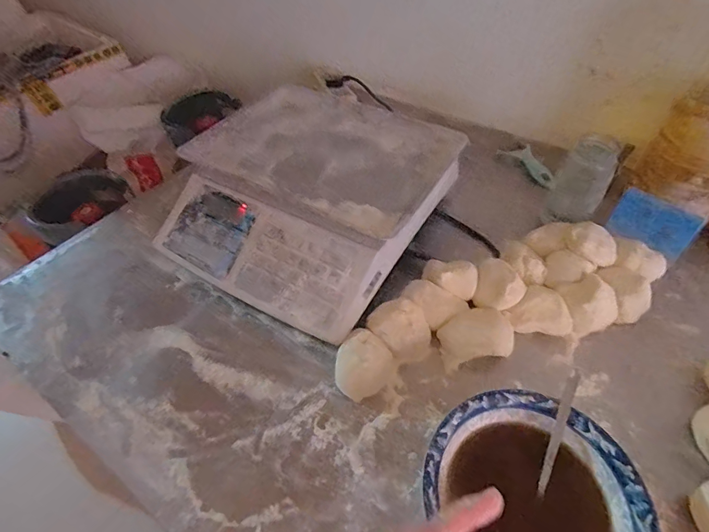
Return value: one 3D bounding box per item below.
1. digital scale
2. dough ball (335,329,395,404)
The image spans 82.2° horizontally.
[{"bbox_3d":[-0.063,-0.105,0.584,0.334,0.118,0.348,24,54,23],"label":"digital scale"},{"bbox_3d":[0.008,0.106,0.445,0.059,0.039,0.069,30,56,27],"label":"dough ball"}]

